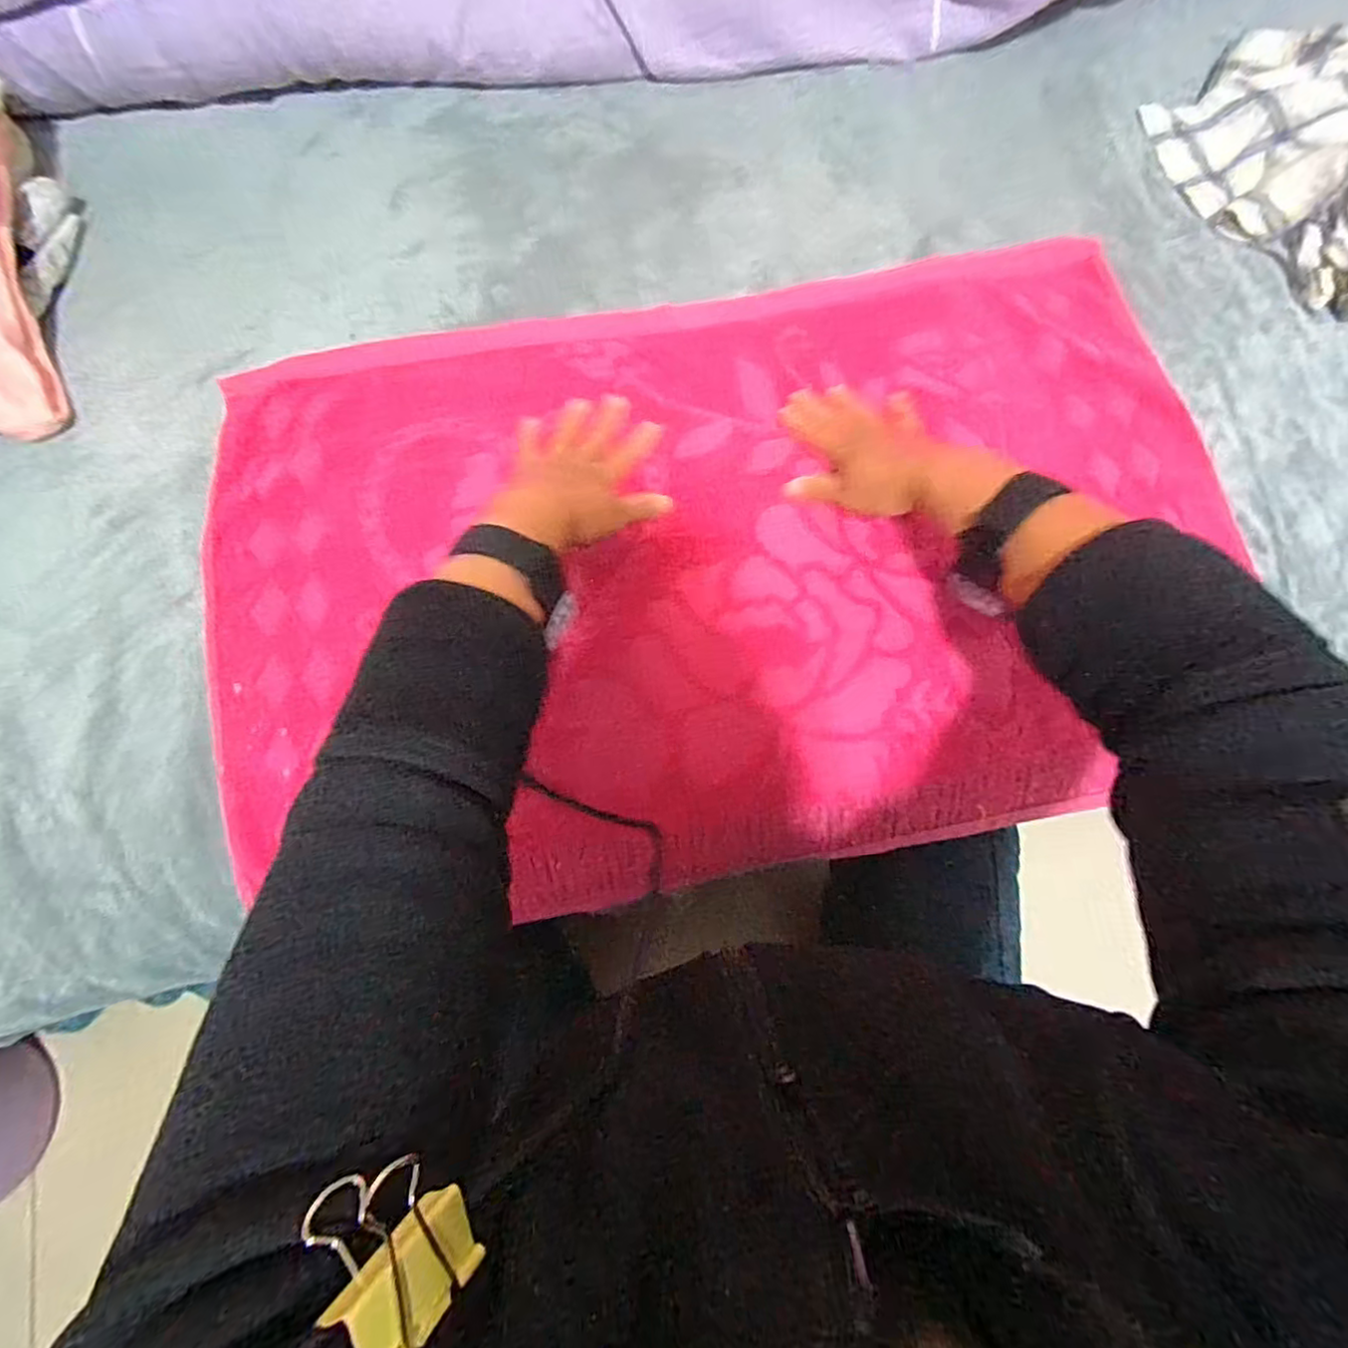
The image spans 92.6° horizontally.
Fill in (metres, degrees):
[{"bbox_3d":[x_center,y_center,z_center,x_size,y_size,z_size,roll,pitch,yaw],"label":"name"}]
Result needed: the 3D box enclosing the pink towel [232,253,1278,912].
[{"bbox_3d":[0.038,-0.088,0.482,0.731,0.055,0.457,-10,75,-3],"label":"pink towel"}]

